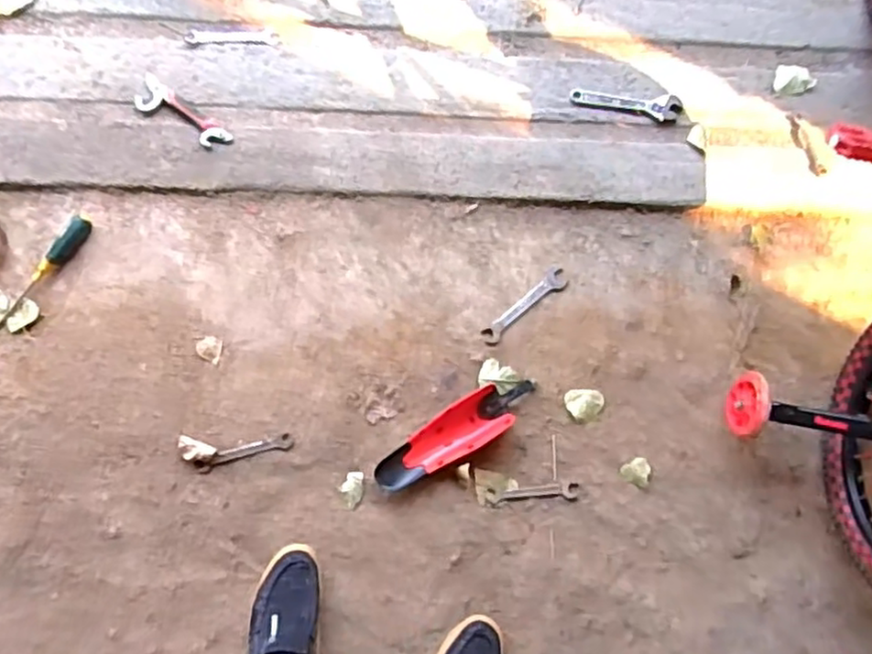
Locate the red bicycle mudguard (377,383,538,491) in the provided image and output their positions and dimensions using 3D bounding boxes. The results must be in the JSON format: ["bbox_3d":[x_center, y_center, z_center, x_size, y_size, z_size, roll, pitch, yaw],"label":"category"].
[{"bbox_3d":[0.032,0.169,1.121,0.293,0.039,0.083,-32,89,-7],"label":"red bicycle mudguard"}]

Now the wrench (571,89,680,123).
[{"bbox_3d":[0.333,-0.388,1.205,0.194,0.011,0.046,3,85,-6],"label":"wrench"}]

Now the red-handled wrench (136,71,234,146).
[{"bbox_3d":[-0.418,-0.345,1.131,0.167,0.010,0.057,35,83,-2],"label":"red-handled wrench"}]

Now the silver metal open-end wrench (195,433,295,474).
[{"bbox_3d":[-0.306,0.202,1.106,0.156,0.008,0.027,-15,87,-7],"label":"silver metal open-end wrench"}]

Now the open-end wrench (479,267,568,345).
[{"bbox_3d":[0.153,-0.033,1.174,0.181,0.007,0.040,-42,91,-7],"label":"open-end wrench"}]

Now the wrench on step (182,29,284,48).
[{"bbox_3d":[-0.340,-0.488,1.162,0.153,0.015,0.030,-3,86,-6],"label":"wrench on step"}]

